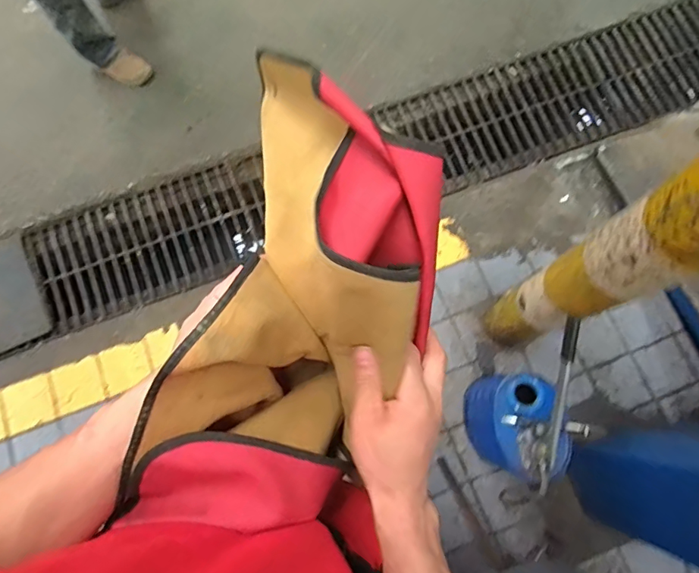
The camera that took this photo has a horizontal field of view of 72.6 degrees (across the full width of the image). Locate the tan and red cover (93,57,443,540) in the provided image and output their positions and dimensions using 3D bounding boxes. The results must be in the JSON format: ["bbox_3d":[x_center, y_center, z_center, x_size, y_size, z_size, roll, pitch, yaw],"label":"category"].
[{"bbox_3d":[-0.051,0.010,0.440,0.227,0.187,0.402,21,93,6],"label":"tan and red cover"}]

